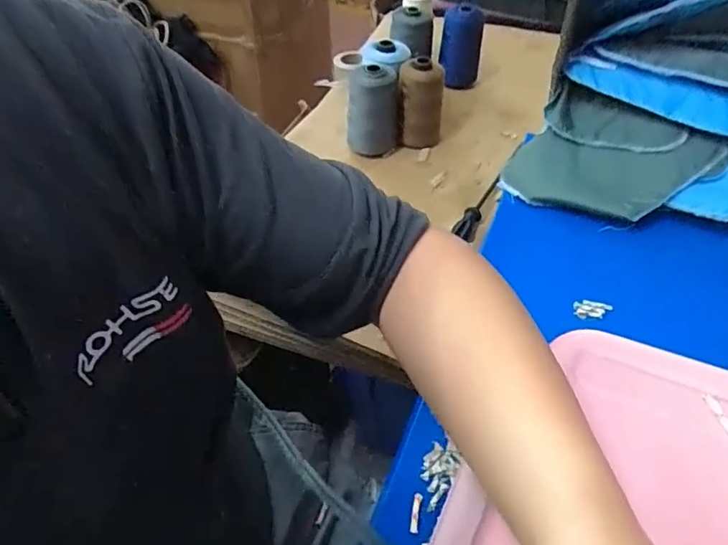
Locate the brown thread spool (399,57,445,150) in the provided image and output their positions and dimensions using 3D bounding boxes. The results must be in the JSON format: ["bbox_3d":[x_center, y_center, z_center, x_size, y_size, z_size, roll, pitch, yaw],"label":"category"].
[{"bbox_3d":[0.077,-0.225,0.704,0.054,0.112,0.058,-2,50,3],"label":"brown thread spool"}]

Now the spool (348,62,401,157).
[{"bbox_3d":[0.011,-0.222,0.700,0.070,0.115,0.068,-6,50,-1],"label":"spool"}]

